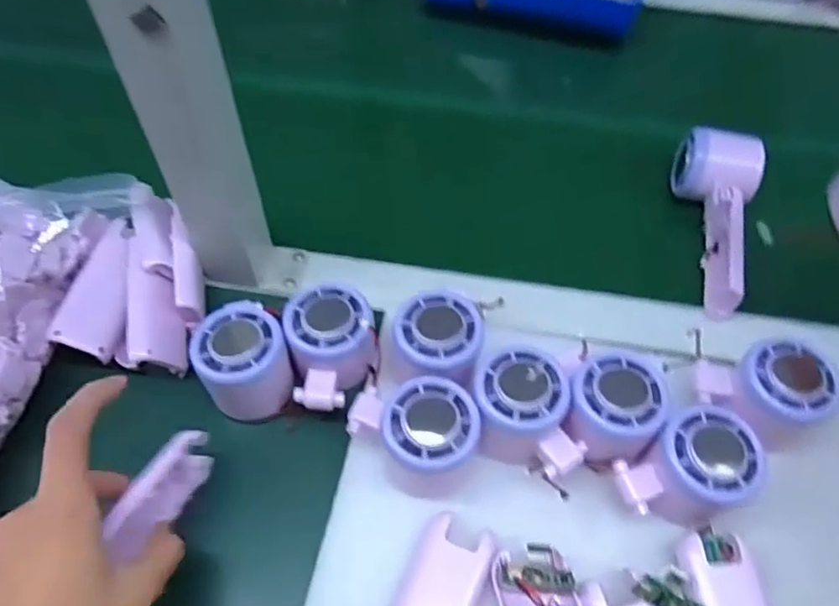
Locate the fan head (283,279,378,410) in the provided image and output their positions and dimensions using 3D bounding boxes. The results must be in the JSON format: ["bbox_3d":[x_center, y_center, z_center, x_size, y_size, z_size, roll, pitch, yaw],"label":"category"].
[{"bbox_3d":[-0.054,0.033,0.420,0.060,0.058,0.077,-8,57,-6],"label":"fan head"}]

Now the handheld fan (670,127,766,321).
[{"bbox_3d":[0.223,-0.064,0.489,0.060,0.052,0.148,15,57,9],"label":"handheld fan"}]

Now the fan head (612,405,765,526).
[{"bbox_3d":[0.154,0.099,0.367,0.071,0.051,0.050,-25,60,-17],"label":"fan head"}]

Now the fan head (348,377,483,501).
[{"bbox_3d":[-0.003,0.072,0.374,0.055,0.047,0.074,-38,65,-23],"label":"fan head"}]

